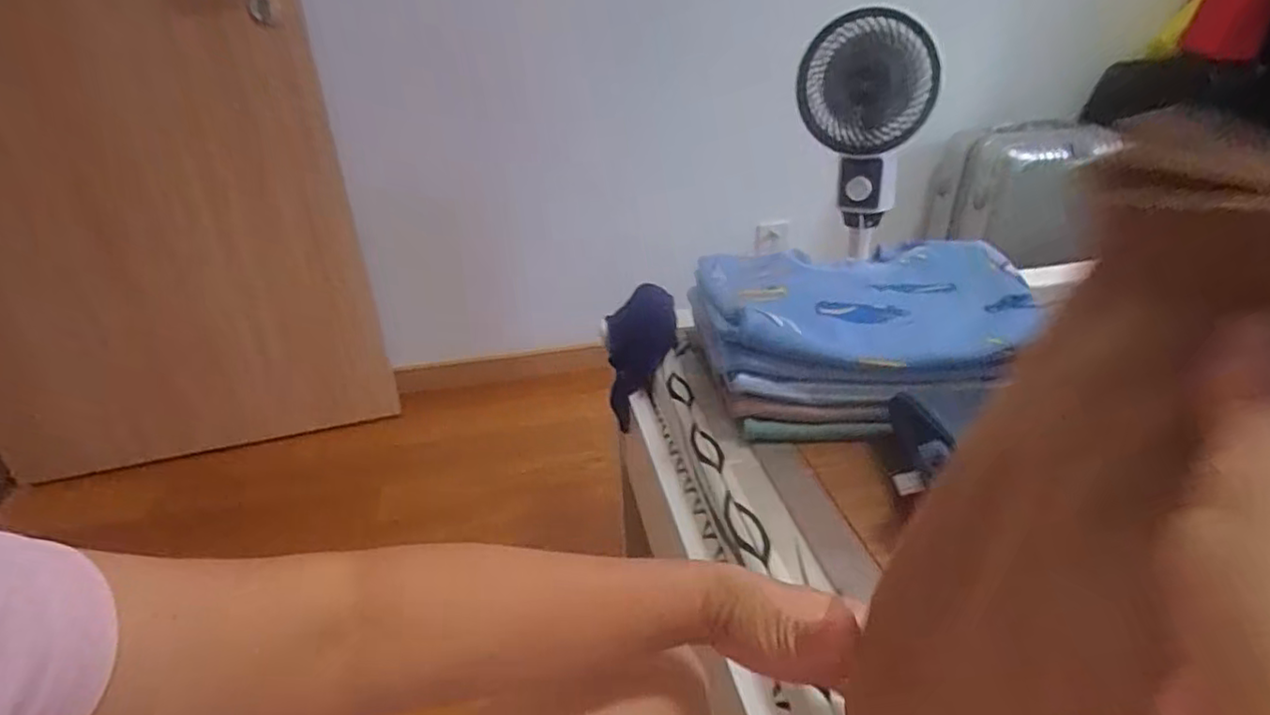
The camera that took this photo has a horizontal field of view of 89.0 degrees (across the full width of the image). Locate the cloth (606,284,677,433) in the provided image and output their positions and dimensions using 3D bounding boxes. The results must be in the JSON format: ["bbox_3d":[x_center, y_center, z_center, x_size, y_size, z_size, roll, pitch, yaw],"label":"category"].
[{"bbox_3d":[0.010,-0.006,0.910,0.096,0.147,0.110,-3,29,0],"label":"cloth"}]

